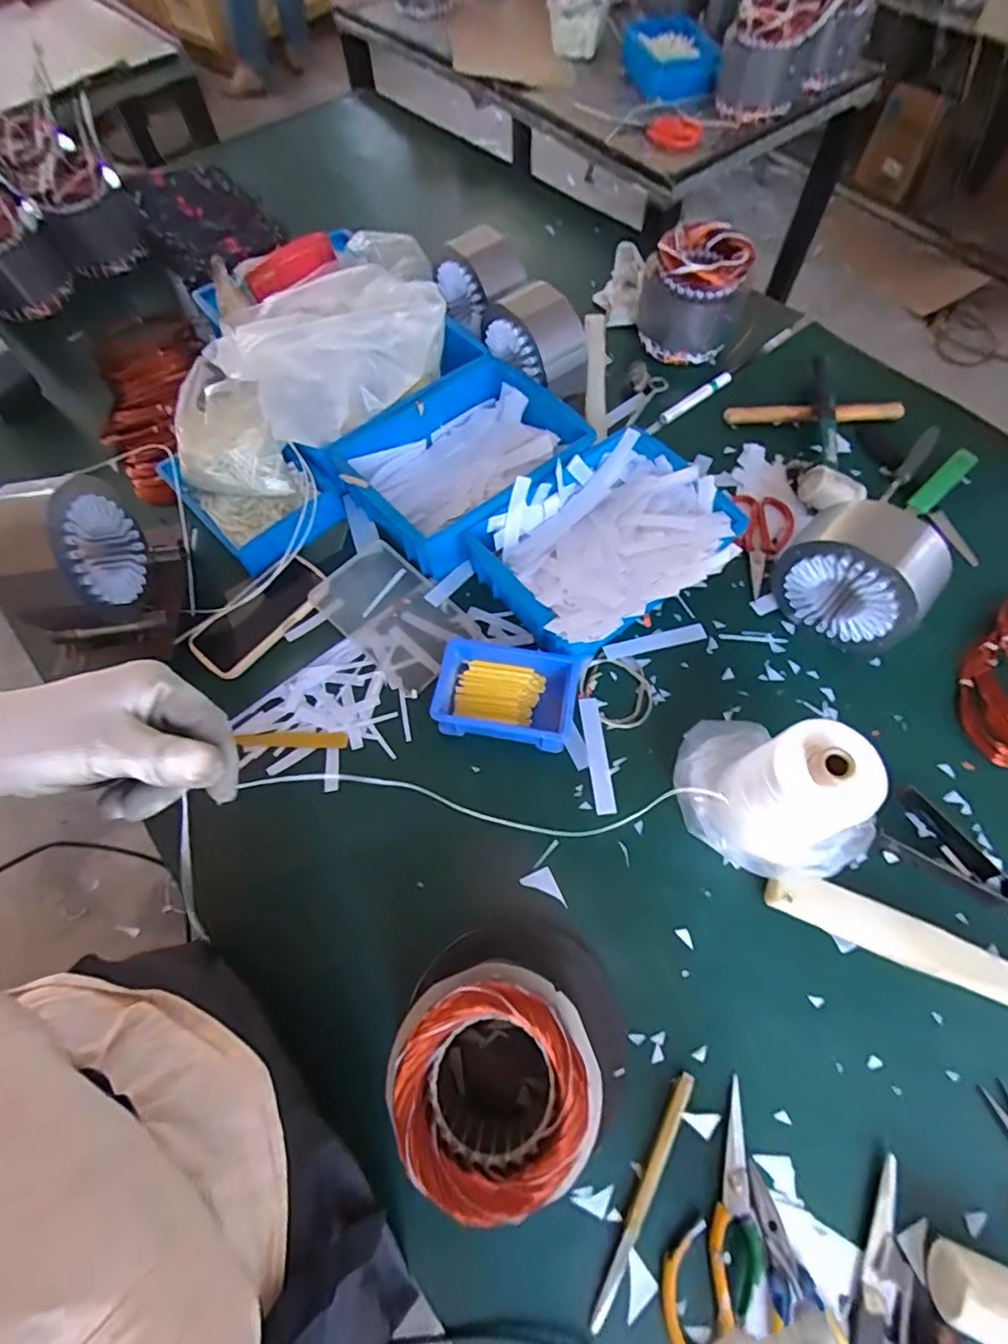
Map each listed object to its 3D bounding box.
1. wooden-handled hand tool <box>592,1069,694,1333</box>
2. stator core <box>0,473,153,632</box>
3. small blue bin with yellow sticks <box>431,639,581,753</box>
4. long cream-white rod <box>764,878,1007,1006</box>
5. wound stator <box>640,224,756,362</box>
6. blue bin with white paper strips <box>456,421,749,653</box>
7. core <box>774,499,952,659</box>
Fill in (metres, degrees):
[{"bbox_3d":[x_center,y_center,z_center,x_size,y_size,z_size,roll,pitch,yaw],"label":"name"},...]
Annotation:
[{"bbox_3d":[0.114,0.424,0.469,0.012,0.006,0.183,27,69,13],"label":"wooden-handled hand tool"},{"bbox_3d":[-0.455,-0.120,0.616,0.085,0.151,0.144,-5,65,-1],"label":"stator core"},{"bbox_3d":[0.003,0.024,0.633,0.146,0.053,0.105,5,66,4],"label":"small blue bin with yellow sticks"},{"bbox_3d":[0.409,0.258,0.515,0.334,0.028,0.048,20,78,13],"label":"long cream-white rod"},{"bbox_3d":[0.278,-0.559,0.856,0.143,0.130,0.123,9,66,6],"label":"wound stator"},{"bbox_3d":[0.126,-0.146,0.680,0.279,0.109,0.230,-33,69,-13],"label":"blue bin with white paper strips"},{"bbox_3d":[0.397,-0.112,0.642,0.145,0.138,0.116,42,73,18],"label":"core"}]

